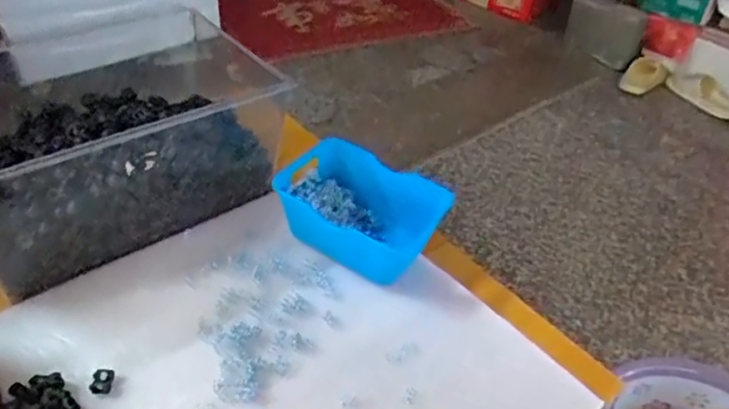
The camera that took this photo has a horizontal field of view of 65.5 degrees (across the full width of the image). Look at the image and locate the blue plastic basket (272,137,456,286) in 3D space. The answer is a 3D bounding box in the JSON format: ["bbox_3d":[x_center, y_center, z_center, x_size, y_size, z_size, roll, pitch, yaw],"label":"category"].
[{"bbox_3d":[-0.010,0.008,0.568,0.156,0.069,0.107,27,45,23],"label":"blue plastic basket"}]

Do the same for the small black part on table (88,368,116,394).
[{"bbox_3d":[-0.204,0.136,0.438,0.015,0.004,0.020,2,41,-5],"label":"small black part on table"}]

